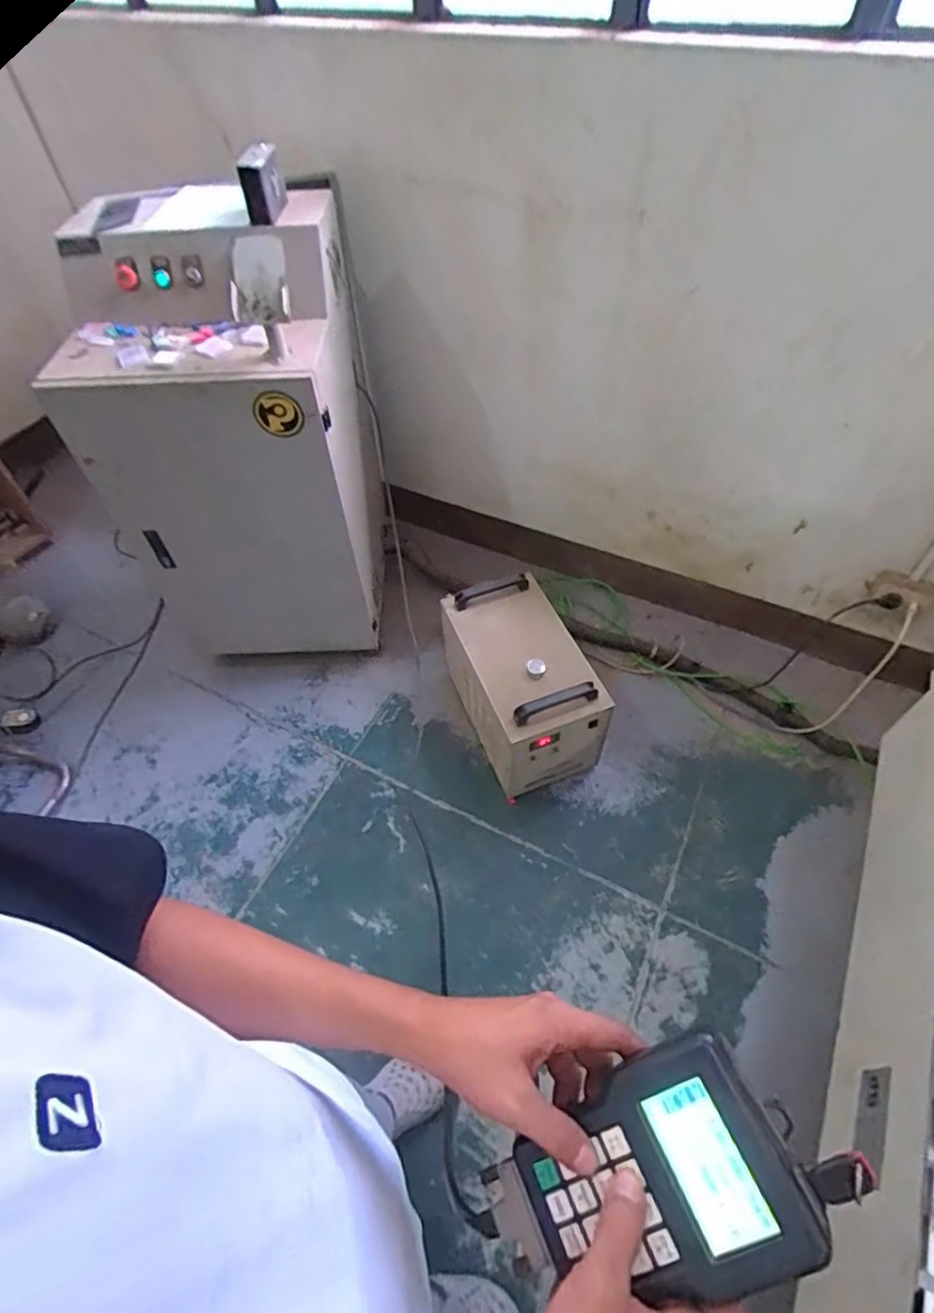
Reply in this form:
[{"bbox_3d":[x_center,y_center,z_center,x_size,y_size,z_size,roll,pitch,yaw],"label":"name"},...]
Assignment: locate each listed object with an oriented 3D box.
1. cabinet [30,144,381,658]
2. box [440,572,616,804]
[{"bbox_3d":[-0.594,-0.574,1.681,0.660,1.058,0.678,-3,53,0],"label":"cabinet"},{"bbox_3d":[0.128,0.065,1.624,0.280,0.351,0.494,-17,54,-11],"label":"box"}]

